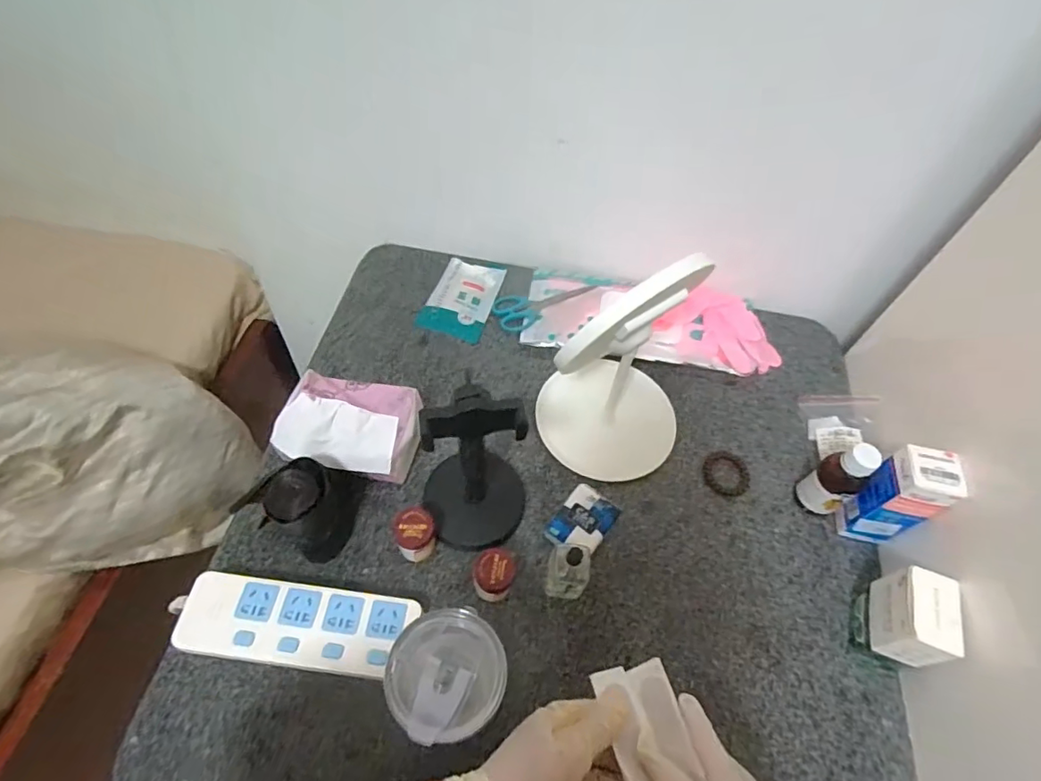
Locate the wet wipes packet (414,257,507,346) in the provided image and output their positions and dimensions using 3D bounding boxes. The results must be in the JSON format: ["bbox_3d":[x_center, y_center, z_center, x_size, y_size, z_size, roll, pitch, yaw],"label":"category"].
[{"bbox_3d":[-0.082,-0.131,0.786,0.091,0.015,0.132,17,57,7],"label":"wet wipes packet"}]

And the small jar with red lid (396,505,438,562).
[{"bbox_3d":[-0.107,0.148,0.571,0.041,0.059,0.037,-27,62,-20],"label":"small jar with red lid"}]

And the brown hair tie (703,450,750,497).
[{"bbox_3d":[0.247,0.099,0.665,0.055,0.004,0.059,2,57,-3],"label":"brown hair tie"}]

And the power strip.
[{"bbox_3d":[-0.210,0.222,0.526,0.207,0.041,0.071,7,56,1],"label":"power strip"}]

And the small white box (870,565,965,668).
[{"bbox_3d":[0.361,0.209,0.509,0.041,0.071,0.072,14,56,4],"label":"small white box"}]

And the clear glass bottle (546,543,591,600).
[{"bbox_3d":[0.049,0.178,0.540,0.045,0.103,0.028,14,57,5],"label":"clear glass bottle"}]

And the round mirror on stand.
[{"bbox_3d":[0.111,-0.025,0.597,0.160,0.238,0.148,2,57,-3],"label":"round mirror on stand"}]

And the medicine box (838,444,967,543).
[{"bbox_3d":[0.381,0.114,0.574,0.051,0.150,0.050,14,57,6],"label":"medicine box"}]

